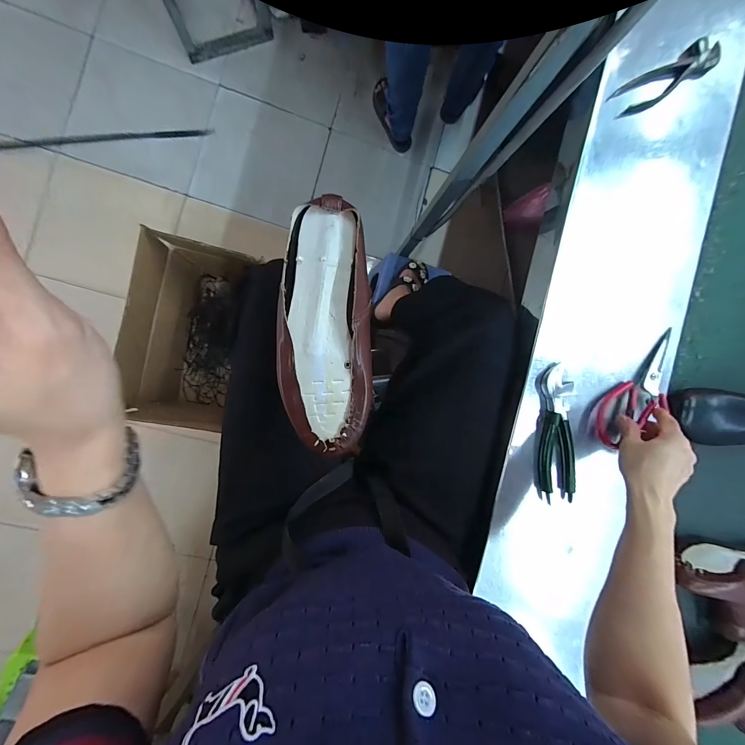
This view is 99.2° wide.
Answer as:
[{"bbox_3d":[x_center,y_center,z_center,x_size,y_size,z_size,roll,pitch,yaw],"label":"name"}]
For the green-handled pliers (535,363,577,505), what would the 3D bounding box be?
[{"bbox_3d":[0.261,0.086,0.448,0.051,0.013,0.184,2,91,-9],"label":"green-handled pliers"}]

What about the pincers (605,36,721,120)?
[{"bbox_3d":[0.433,-0.431,0.462,0.192,0.018,0.046,-33,96,-7],"label":"pincers"}]

